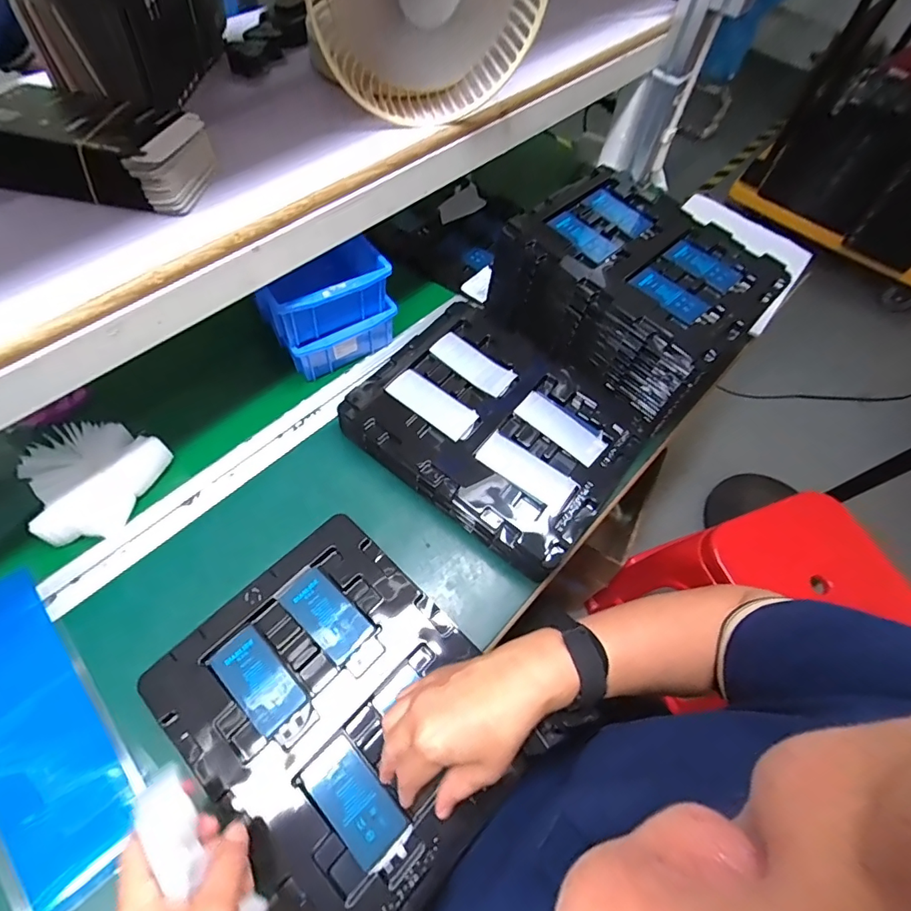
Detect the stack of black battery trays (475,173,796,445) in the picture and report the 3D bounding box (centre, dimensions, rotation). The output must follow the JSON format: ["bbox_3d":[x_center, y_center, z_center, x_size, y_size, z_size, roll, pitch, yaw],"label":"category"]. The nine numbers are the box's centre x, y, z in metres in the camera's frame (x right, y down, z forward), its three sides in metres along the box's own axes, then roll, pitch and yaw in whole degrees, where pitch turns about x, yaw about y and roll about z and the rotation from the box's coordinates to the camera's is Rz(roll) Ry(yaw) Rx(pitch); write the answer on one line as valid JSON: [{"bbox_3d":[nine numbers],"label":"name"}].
[{"bbox_3d":[0.214,-0.200,0.606,0.281,0.120,0.252,42,65,17],"label":"stack of black battery trays"}]

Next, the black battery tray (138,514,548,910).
[{"bbox_3d":[-0.090,0.210,0.406,0.272,0.017,0.218,41,66,18],"label":"black battery tray"}]

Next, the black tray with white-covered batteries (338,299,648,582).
[{"bbox_3d":[0.048,-0.034,0.543,0.283,0.055,0.238,35,63,14],"label":"black tray with white-covered batteries"}]

